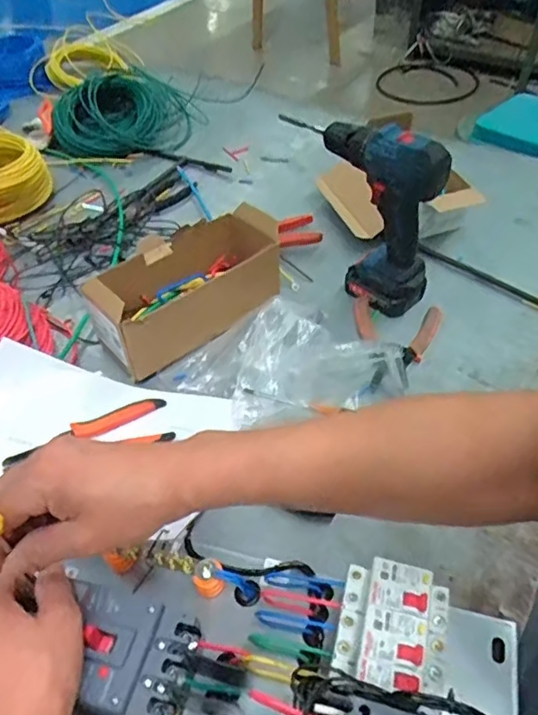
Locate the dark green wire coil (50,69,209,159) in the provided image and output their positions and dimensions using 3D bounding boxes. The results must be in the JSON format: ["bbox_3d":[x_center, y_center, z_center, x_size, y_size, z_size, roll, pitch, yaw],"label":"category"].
[{"bbox_3d":[-0.265,-0.473,1.043,0.213,0.106,0.213,-2,48,2],"label":"dark green wire coil"}]

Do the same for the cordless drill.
[{"bbox_3d":[0.118,-0.177,0.684,0.062,0.207,0.172,-38,56,-27],"label":"cordless drill"}]

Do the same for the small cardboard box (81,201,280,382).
[{"bbox_3d":[-0.099,-0.091,0.699,0.236,0.093,0.116,-32,54,-23],"label":"small cardboard box"}]

